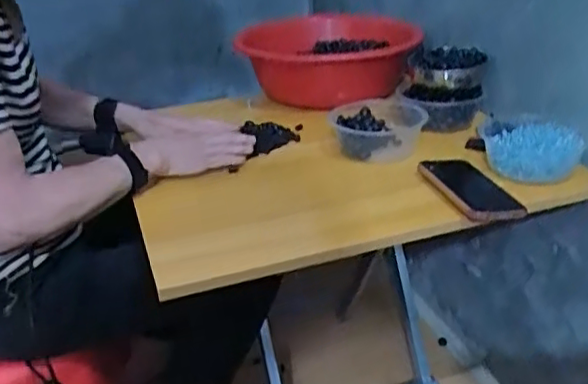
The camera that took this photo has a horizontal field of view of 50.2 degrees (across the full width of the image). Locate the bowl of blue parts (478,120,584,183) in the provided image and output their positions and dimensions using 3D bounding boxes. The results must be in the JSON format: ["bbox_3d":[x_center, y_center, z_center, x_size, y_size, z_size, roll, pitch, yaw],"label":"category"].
[{"bbox_3d":[0.337,-0.065,0.906,0.119,0.054,0.115,-3,27,2],"label":"bowl of blue parts"}]

